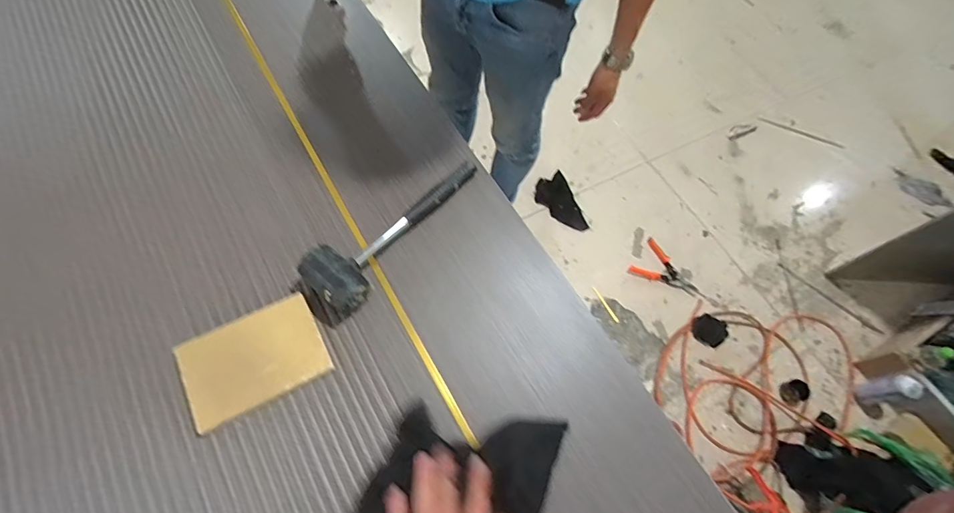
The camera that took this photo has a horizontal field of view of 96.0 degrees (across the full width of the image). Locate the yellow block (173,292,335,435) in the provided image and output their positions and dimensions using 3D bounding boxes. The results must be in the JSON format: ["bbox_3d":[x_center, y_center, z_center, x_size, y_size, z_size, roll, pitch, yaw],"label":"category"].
[{"bbox_3d":[-0.239,0.109,0.459,0.139,0.014,0.097,-24,69,-16],"label":"yellow block"}]

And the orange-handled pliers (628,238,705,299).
[{"bbox_3d":[0.664,0.065,1.471,0.249,0.018,0.157,38,67,12],"label":"orange-handled pliers"}]

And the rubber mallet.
[{"bbox_3d":[-0.096,-0.047,0.522,0.077,0.050,0.254,35,66,11],"label":"rubber mallet"}]

